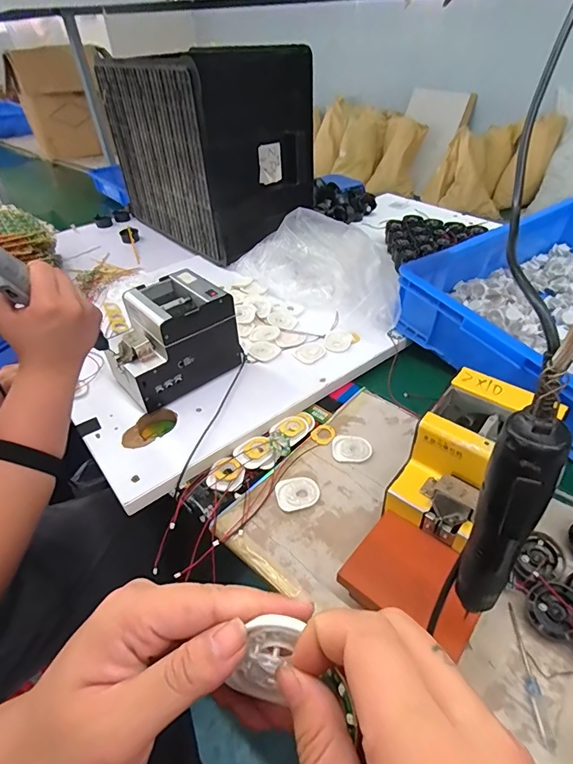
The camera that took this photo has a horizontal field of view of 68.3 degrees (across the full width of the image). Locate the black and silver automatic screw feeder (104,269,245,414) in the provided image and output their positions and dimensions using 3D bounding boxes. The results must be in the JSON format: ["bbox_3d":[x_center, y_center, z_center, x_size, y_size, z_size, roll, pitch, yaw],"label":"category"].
[{"bbox_3d":[-0.190,-0.073,0.688,0.183,0.141,0.134,-30,48,-28],"label":"black and silver automatic screw feeder"}]

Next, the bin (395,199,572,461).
[{"bbox_3d":[0.561,-0.166,0.792,0.630,0.129,0.427,-27,46,-25],"label":"bin"}]

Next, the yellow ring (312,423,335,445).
[{"bbox_3d":[0.059,0.081,0.657,0.033,0.004,0.041,26,49,29],"label":"yellow ring"}]

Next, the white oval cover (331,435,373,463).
[{"bbox_3d":[0.097,0.098,0.630,0.058,0.004,0.048,-2,41,0],"label":"white oval cover"}]

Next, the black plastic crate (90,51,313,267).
[{"bbox_3d":[-0.205,-0.593,1.095,0.305,0.400,0.509,-27,47,-26],"label":"black plastic crate"}]

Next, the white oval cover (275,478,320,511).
[{"bbox_3d":[0.015,0.151,0.575,0.058,0.004,0.047,-11,42,-9],"label":"white oval cover"}]

